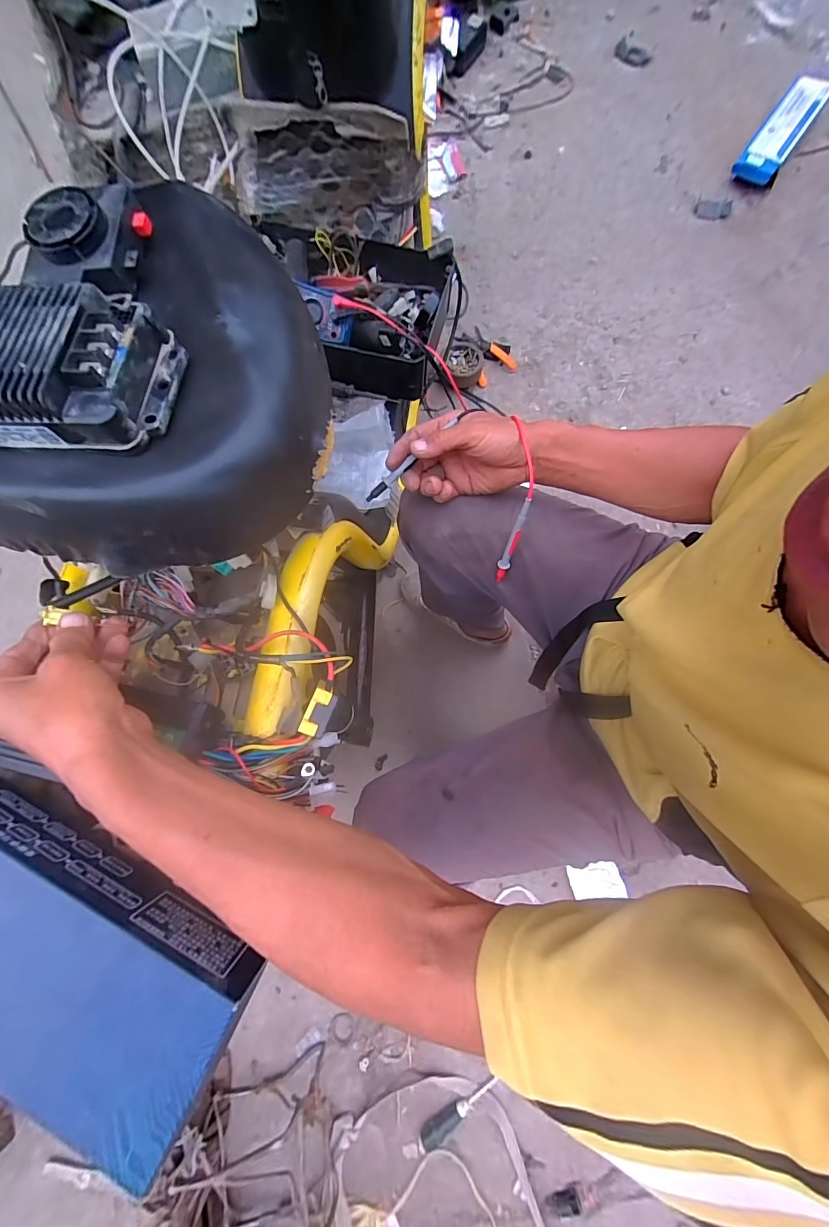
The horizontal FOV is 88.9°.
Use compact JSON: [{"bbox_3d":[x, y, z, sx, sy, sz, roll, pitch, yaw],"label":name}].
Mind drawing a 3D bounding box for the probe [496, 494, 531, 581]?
[{"bbox_3d":[0.110,-0.079,0.479,0.012,0.120,0.008,17,50,6],"label":"probe"}]

